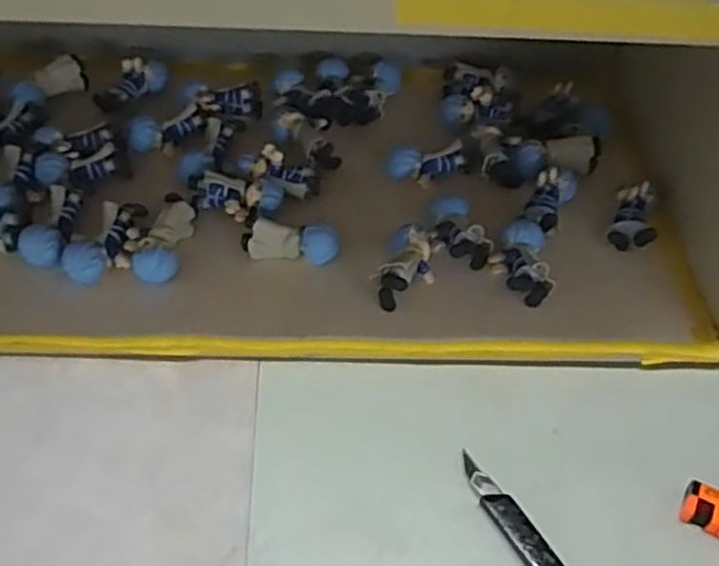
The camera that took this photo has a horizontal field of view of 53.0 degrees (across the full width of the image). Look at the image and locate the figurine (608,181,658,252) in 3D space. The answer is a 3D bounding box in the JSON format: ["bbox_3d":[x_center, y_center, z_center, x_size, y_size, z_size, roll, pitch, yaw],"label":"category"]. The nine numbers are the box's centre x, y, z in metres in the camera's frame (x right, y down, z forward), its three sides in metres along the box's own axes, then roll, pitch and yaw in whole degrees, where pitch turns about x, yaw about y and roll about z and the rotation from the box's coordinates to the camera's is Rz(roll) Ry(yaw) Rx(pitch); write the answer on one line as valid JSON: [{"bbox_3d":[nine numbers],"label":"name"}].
[{"bbox_3d":[0.189,-0.046,0.498,0.027,0.028,0.043,13,50,7],"label":"figurine"}]

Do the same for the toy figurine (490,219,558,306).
[{"bbox_3d":[0.105,-0.013,0.472,0.035,0.024,0.058,1,49,-3],"label":"toy figurine"}]

